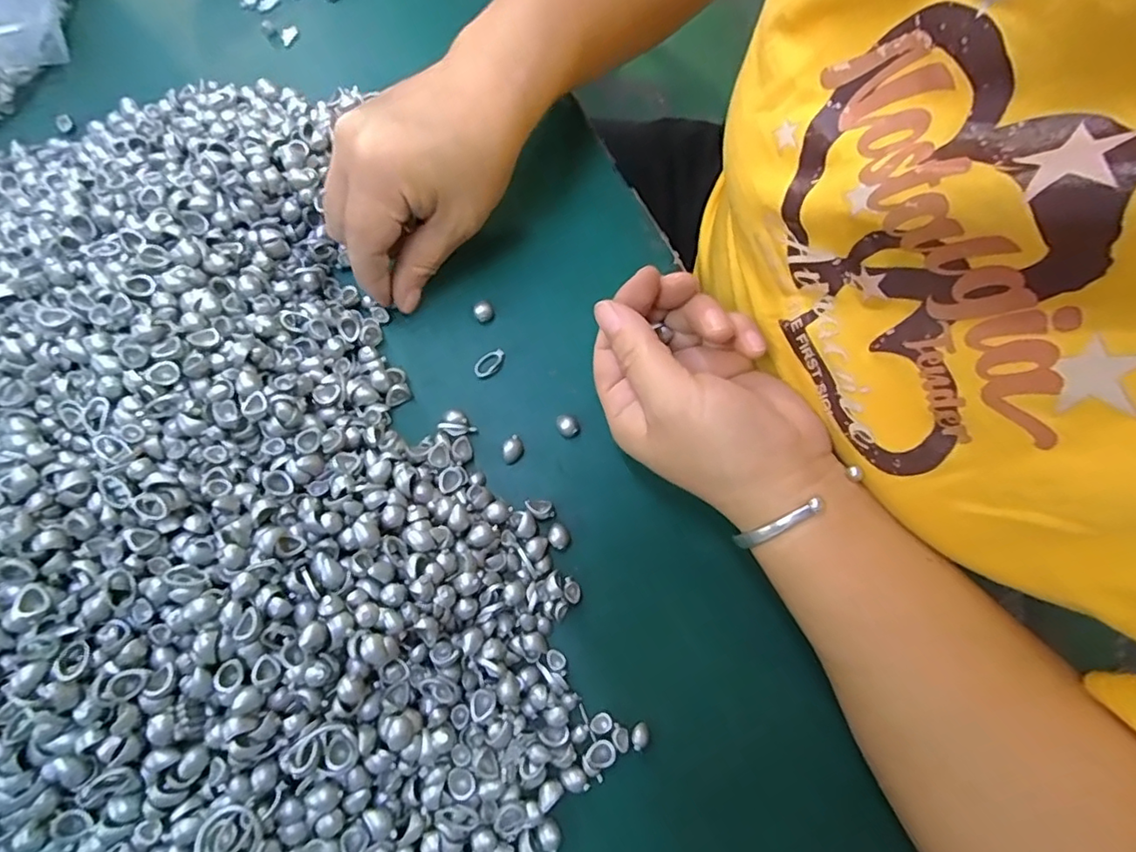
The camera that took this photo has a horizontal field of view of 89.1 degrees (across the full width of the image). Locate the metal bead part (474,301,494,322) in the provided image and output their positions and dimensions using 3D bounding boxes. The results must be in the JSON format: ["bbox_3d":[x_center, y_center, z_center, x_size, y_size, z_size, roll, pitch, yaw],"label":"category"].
[{"bbox_3d":[-0.044,-0.060,0.299,0.010,0.005,0.012,-16,75,-5],"label":"metal bead part"}]

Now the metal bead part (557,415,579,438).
[{"bbox_3d":[0.000,0.000,0.282,0.009,0.006,0.011,-30,76,-8],"label":"metal bead part"}]

